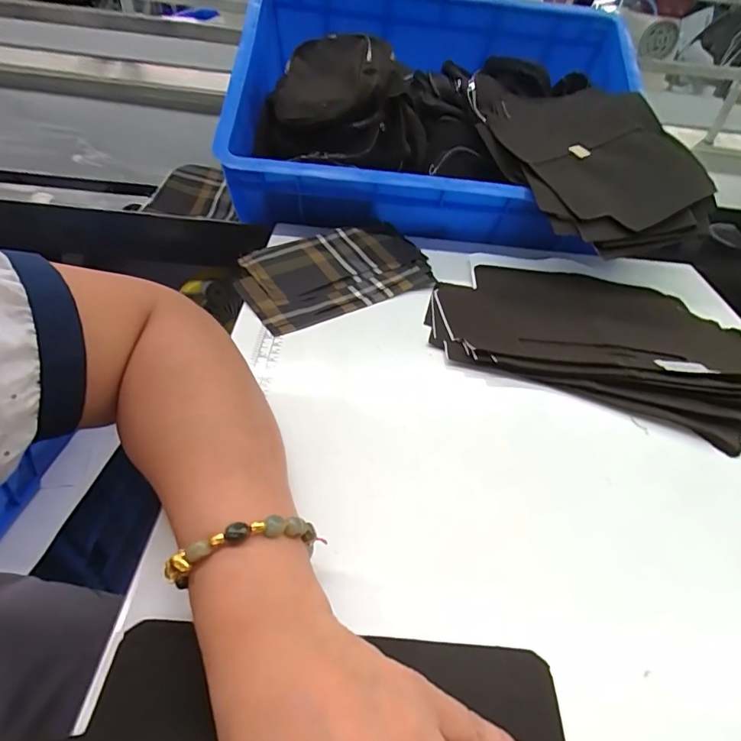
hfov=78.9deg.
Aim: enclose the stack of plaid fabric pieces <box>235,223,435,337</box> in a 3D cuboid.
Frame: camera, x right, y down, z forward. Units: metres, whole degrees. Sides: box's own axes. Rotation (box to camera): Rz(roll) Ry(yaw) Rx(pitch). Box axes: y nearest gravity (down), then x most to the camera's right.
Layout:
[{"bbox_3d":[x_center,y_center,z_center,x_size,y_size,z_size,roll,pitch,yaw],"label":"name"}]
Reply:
[{"bbox_3d":[-0.034,-0.112,0.495,0.216,0.022,0.129,-22,48,-26],"label":"stack of plaid fabric pieces"}]

